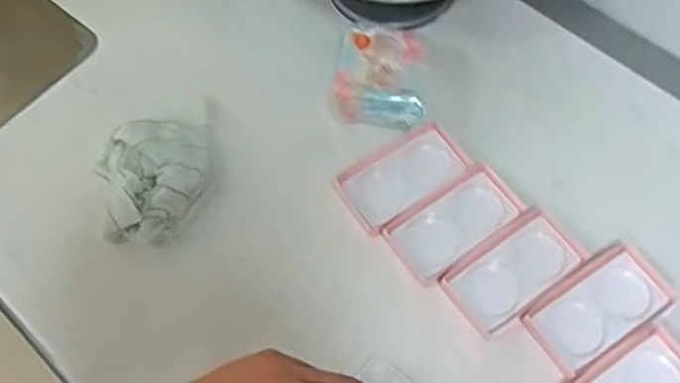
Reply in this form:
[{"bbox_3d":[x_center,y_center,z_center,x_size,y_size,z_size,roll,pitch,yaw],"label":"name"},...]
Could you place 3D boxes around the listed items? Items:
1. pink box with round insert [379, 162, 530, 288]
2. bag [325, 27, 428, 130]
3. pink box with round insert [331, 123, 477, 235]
[{"bbox_3d":[0.130,0.034,0.786,0.149,0.014,0.079,-33,67,-14],"label":"pink box with round insert"},{"bbox_3d":[0.047,-0.134,0.844,0.113,0.051,0.119,2,64,3],"label":"bag"},{"bbox_3d":[0.074,-0.020,0.804,0.148,0.016,0.079,-32,67,-13],"label":"pink box with round insert"}]

